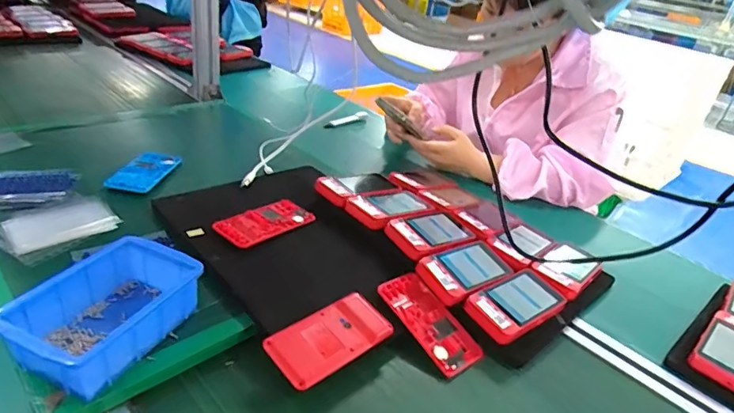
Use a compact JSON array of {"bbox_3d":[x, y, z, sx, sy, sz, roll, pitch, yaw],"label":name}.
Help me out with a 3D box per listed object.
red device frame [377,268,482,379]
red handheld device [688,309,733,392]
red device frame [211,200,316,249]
[{"bbox_3d":[0.067,0.123,0.525,0.056,0.013,0.122,-17,52,-35],"label":"red device frame"},{"bbox_3d":[0.411,0.160,0.546,0.118,0.022,0.063,-20,40,-40],"label":"red handheld device"},{"bbox_3d":[-0.129,0.019,0.619,0.061,0.014,0.120,30,33,31],"label":"red device frame"}]

